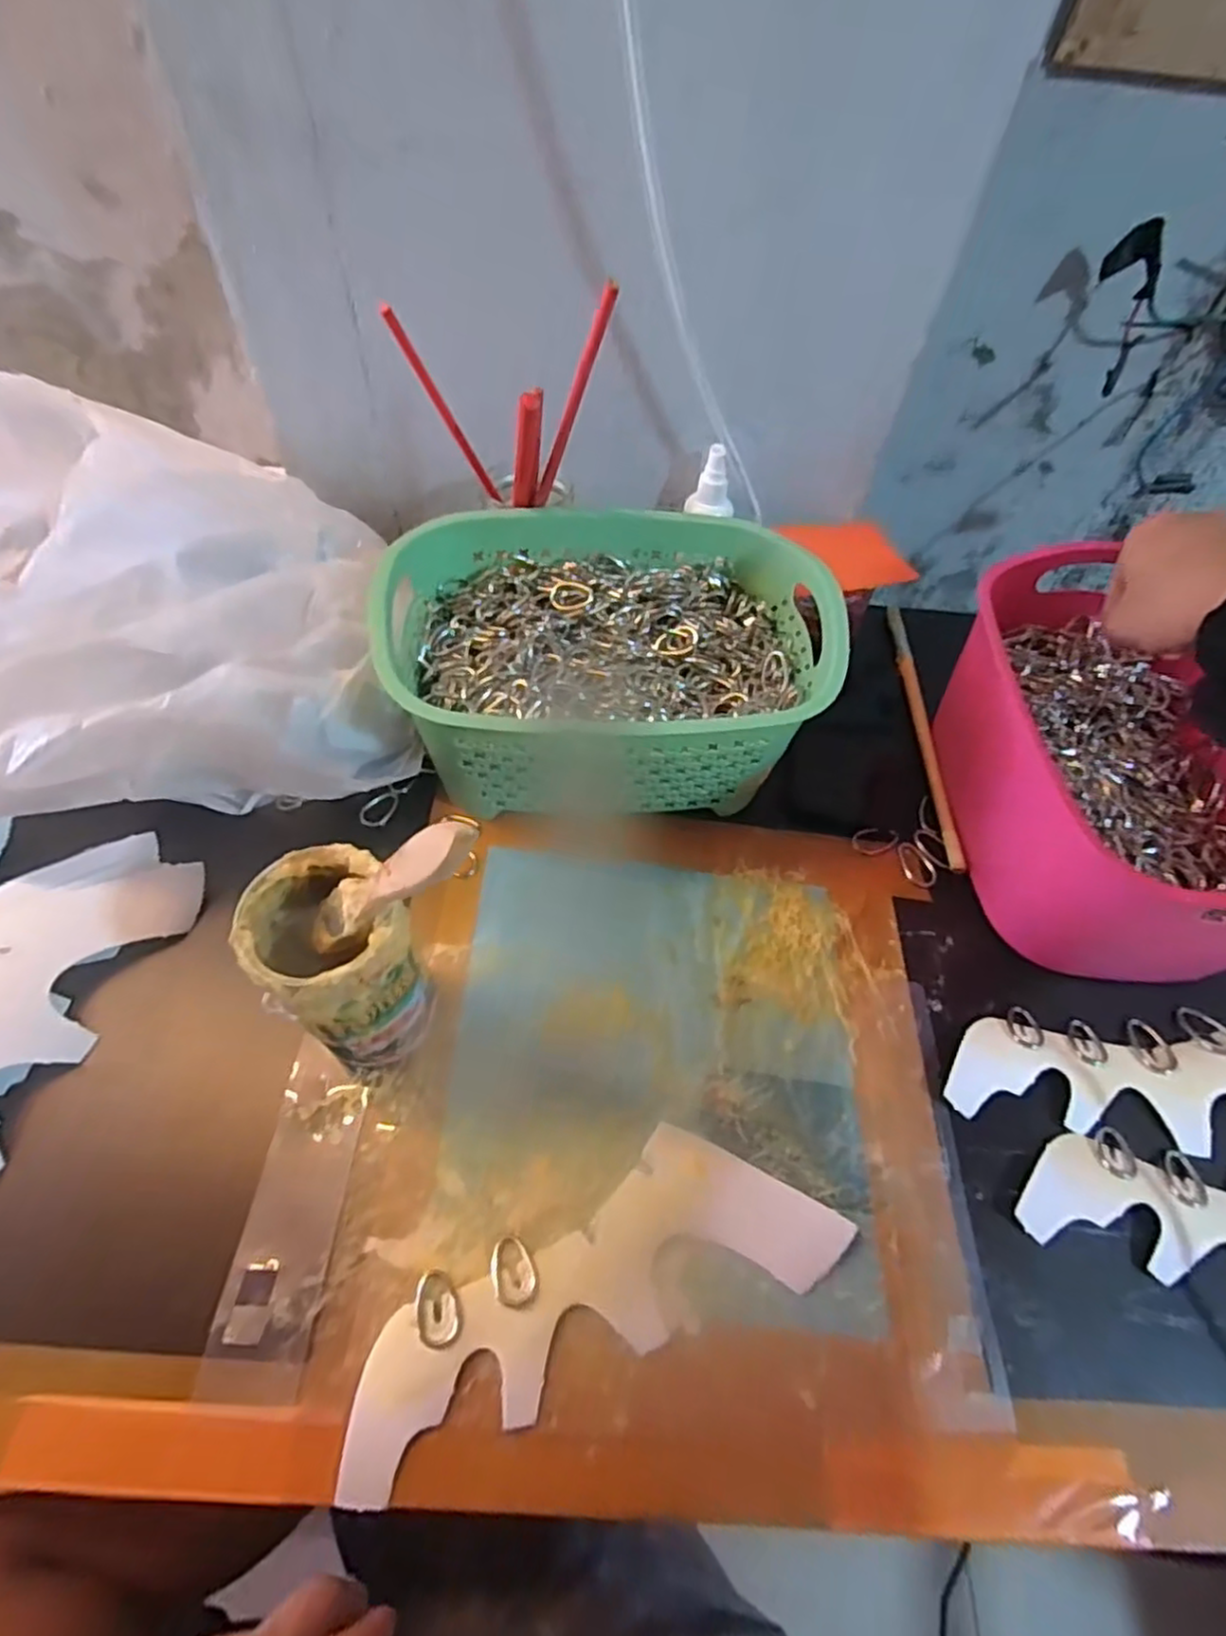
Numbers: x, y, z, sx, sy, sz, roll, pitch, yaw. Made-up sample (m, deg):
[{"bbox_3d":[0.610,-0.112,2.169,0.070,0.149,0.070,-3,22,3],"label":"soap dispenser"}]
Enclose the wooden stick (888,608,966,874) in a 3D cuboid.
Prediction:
[{"bbox_3d":[0.237,-0.074,0.540,0.011,0.012,0.268,6,55,0],"label":"wooden stick"}]

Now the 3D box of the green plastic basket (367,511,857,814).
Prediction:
[{"bbox_3d":[-0.006,-0.100,0.472,0.264,0.125,0.196,-3,56,-6],"label":"green plastic basket"}]

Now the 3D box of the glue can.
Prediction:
[{"bbox_3d":[-0.129,0.076,0.344,0.068,0.125,0.063,35,60,19],"label":"glue can"}]

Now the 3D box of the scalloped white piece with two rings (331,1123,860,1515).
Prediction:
[{"bbox_3d":[-0.010,0.212,0.330,0.230,0.008,0.083,-17,59,-15],"label":"scalloped white piece with two rings"}]

